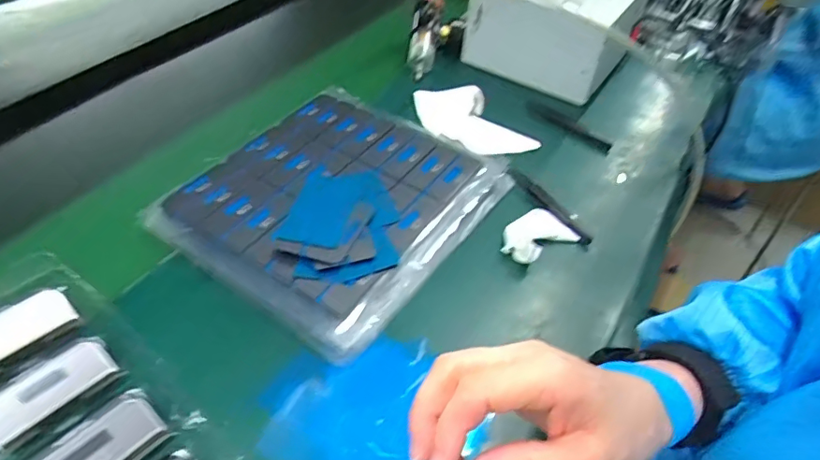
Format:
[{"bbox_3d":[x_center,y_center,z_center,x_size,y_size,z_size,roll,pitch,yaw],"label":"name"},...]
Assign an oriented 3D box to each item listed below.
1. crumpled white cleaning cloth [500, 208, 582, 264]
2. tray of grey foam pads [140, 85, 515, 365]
[{"bbox_3d":[0.113,0.004,0.465,0.064,0.021,0.042,-27,52,-25],"label":"crumpled white cleaning cloth"},{"bbox_3d":[-0.066,-0.033,0.479,0.233,0.028,0.255,28,51,23],"label":"tray of grey foam pads"}]

